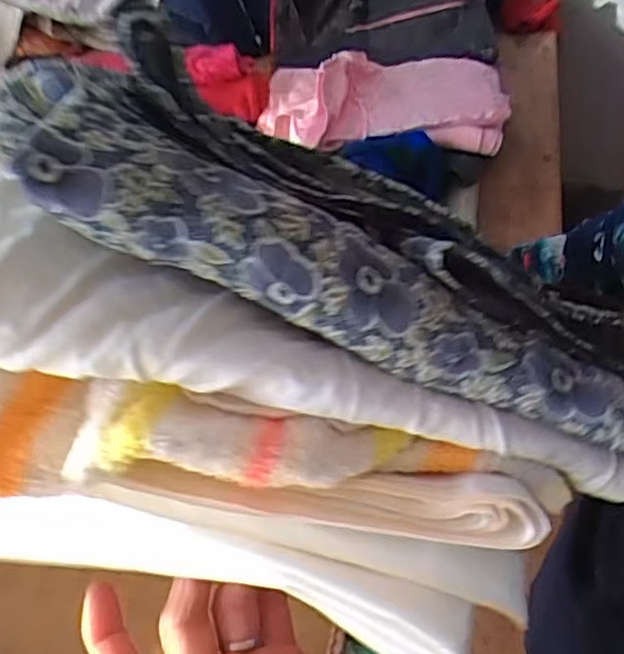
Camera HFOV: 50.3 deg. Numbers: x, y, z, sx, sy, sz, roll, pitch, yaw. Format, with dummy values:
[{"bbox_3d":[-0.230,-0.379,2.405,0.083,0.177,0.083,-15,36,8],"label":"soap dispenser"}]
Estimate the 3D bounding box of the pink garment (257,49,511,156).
[{"bbox_3d":[0.107,-0.378,1.041,0.377,0.103,0.229,3,50,7],"label":"pink garment"}]

